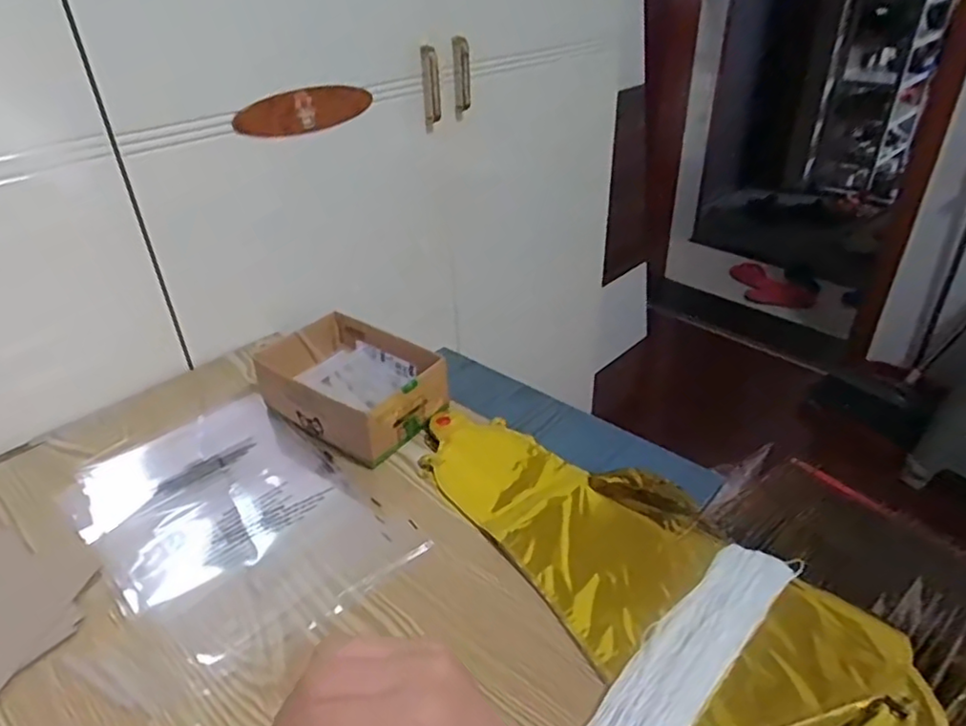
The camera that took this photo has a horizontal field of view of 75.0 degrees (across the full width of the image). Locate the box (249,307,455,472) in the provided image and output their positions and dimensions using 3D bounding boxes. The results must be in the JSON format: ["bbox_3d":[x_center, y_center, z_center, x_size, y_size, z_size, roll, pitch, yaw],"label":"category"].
[{"bbox_3d":[-0.142,0.024,0.693,0.185,0.068,0.134,20,39,28],"label":"box"}]

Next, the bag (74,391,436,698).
[{"bbox_3d":[-0.231,0.137,0.583,0.305,0.007,0.208,28,43,36],"label":"bag"}]

